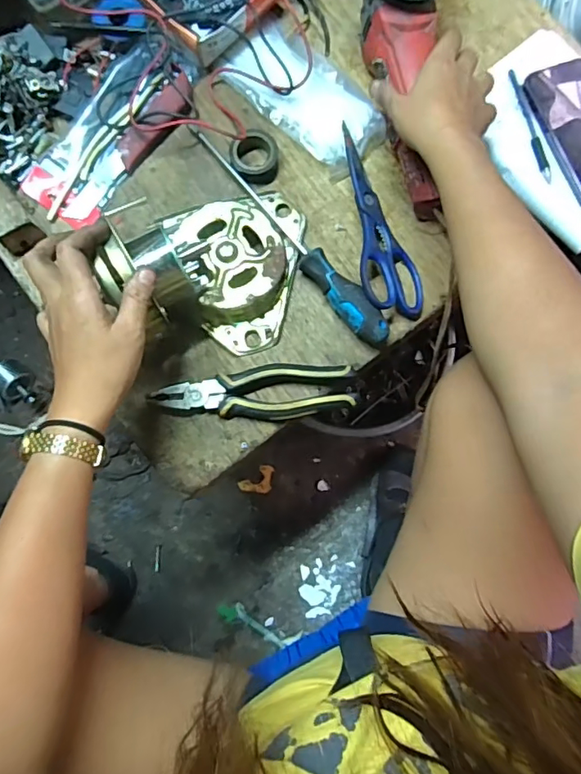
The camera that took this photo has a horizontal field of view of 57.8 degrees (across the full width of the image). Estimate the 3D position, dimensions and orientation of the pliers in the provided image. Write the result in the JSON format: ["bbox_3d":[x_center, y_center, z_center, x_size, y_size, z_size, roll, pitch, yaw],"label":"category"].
[{"bbox_3d":[-0.033,0.005,0.508,0.189,0.026,0.053,-3,81,-3],"label":"pliers"}]

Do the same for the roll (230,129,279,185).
[{"bbox_3d":[-0.037,-0.241,0.548,0.049,0.019,0.047,0,81,-2],"label":"roll"}]

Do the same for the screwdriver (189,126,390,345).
[{"bbox_3d":[0.004,-0.162,0.533,0.035,0.032,0.291,-36,84,-7],"label":"screwdriver"}]

